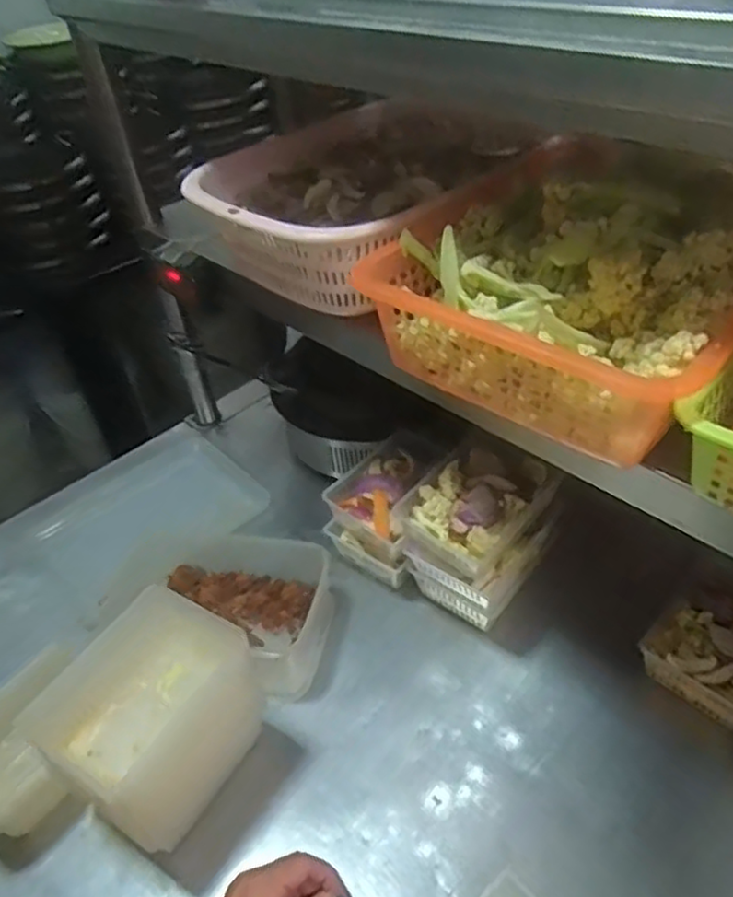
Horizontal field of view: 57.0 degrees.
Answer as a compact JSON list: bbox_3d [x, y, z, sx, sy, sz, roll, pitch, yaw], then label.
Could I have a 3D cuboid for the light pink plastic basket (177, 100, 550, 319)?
[{"bbox_3d":[-0.016,-0.255,0.695,0.263,0.093,0.309,26,50,31],"label":"light pink plastic basket"}]

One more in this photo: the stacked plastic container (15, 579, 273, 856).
[{"bbox_3d":[-0.180,0.245,0.607,0.119,0.157,0.169,24,50,29],"label":"stacked plastic container"}]

